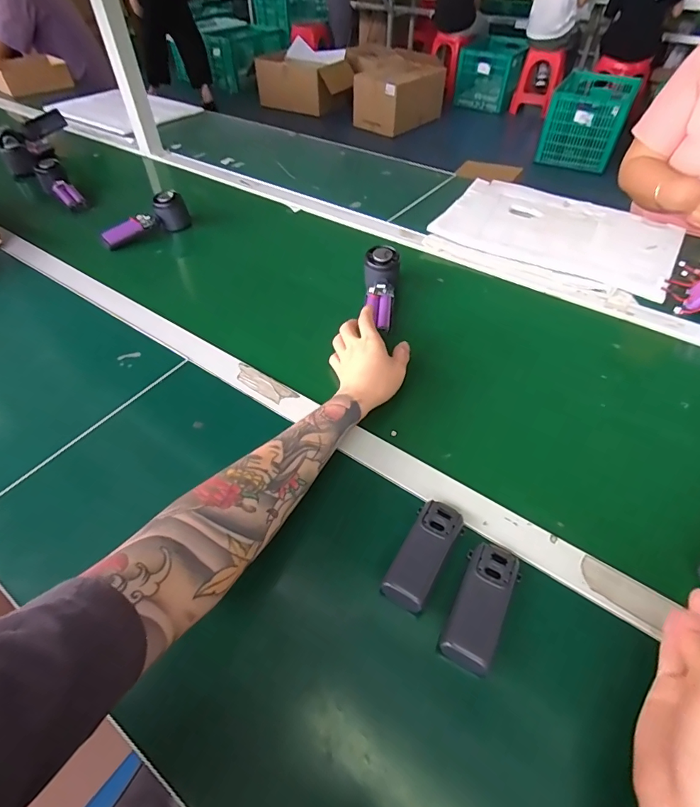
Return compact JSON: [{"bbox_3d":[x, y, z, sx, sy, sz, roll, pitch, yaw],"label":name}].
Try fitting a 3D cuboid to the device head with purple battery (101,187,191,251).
[{"bbox_3d":[-0.381,-0.337,0.814,0.052,0.065,0.165,26,54,21],"label":"device head with purple battery"}]

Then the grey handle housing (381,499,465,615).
[{"bbox_3d":[0.070,0.138,0.408,0.042,0.020,0.104,27,54,21],"label":"grey handle housing"}]

